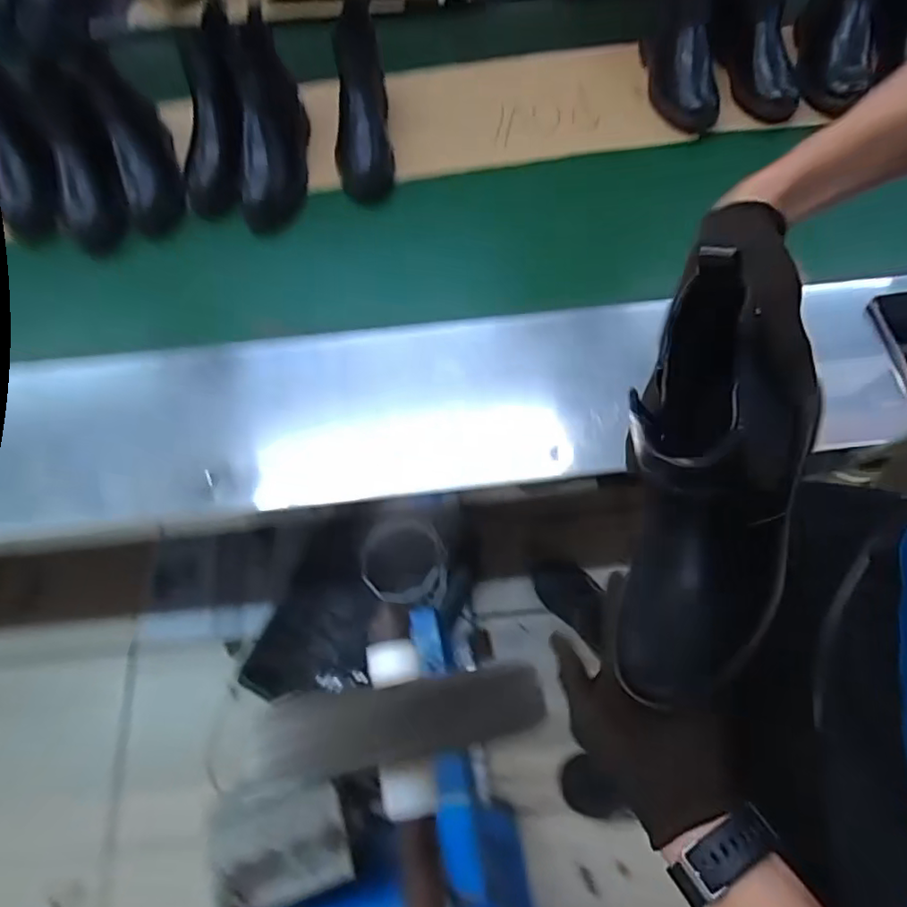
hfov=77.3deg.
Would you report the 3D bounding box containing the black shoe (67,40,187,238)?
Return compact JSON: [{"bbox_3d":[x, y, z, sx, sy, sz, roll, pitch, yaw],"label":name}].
[{"bbox_3d":[-0.472,-0.465,0.855,0.089,0.124,0.262,-21,90,-6],"label":"black shoe"}]

